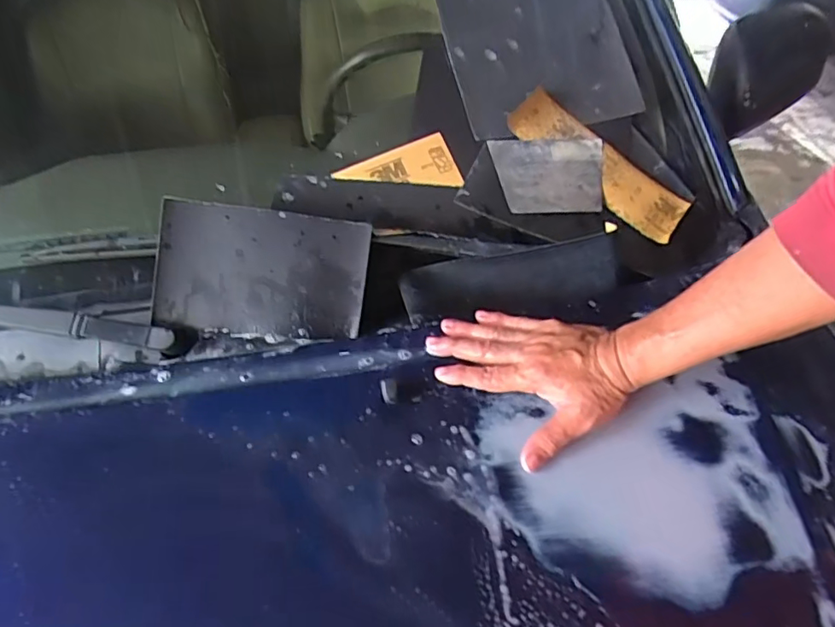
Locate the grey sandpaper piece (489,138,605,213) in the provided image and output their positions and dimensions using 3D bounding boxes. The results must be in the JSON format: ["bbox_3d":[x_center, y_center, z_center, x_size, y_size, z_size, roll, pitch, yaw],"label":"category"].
[{"bbox_3d":[0.164,-0.171,0.685,0.137,0.010,0.103,-4,69,-8],"label":"grey sandpaper piece"}]

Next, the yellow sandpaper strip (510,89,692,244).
[{"bbox_3d":[0.225,-0.185,0.700,0.241,0.020,0.081,41,69,3],"label":"yellow sandpaper strip"}]

